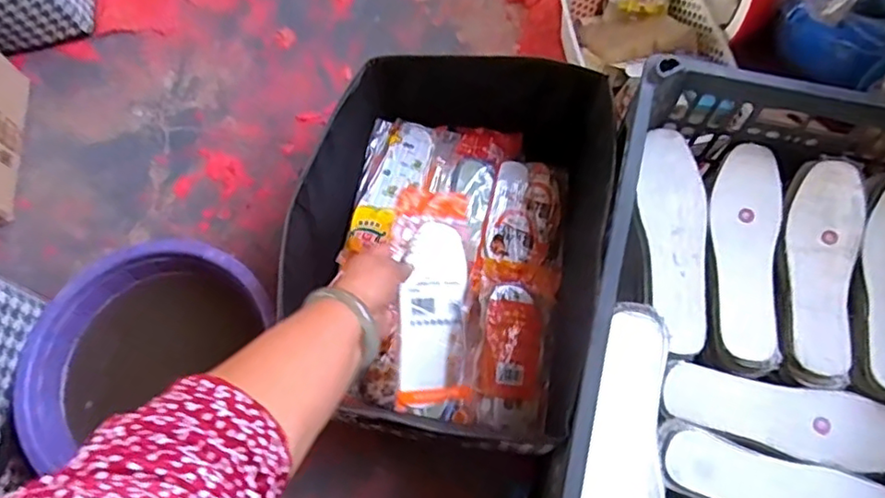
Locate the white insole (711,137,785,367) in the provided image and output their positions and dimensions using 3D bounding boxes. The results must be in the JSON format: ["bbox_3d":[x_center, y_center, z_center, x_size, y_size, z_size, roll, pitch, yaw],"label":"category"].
[{"bbox_3d":[0.311,-0.001,0.622,0.067,0.021,0.223,11,69,6],"label":"white insole"}]

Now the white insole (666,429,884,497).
[{"bbox_3d":[0.311,0.218,0.538,0.212,0.015,0.064,19,70,9],"label":"white insole"}]

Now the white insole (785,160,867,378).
[{"bbox_3d":[0.383,0.015,0.609,0.066,0.016,0.217,13,73,14],"label":"white insole"}]

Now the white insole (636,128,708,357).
[{"bbox_3d":[0.239,-0.012,0.632,0.073,0.029,0.235,7,69,5],"label":"white insole"}]

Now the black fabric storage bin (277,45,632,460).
[{"bbox_3d":[0.007,-0.014,0.723,0.311,0.196,0.435,12,70,7],"label":"black fabric storage bin"}]

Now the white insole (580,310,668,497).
[{"bbox_3d":[0.158,0.162,0.511,0.063,0.012,0.215,13,72,7],"label":"white insole"}]

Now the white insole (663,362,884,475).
[{"bbox_3d":[0.330,0.161,0.577,0.232,0.012,0.066,10,69,6],"label":"white insole"}]

